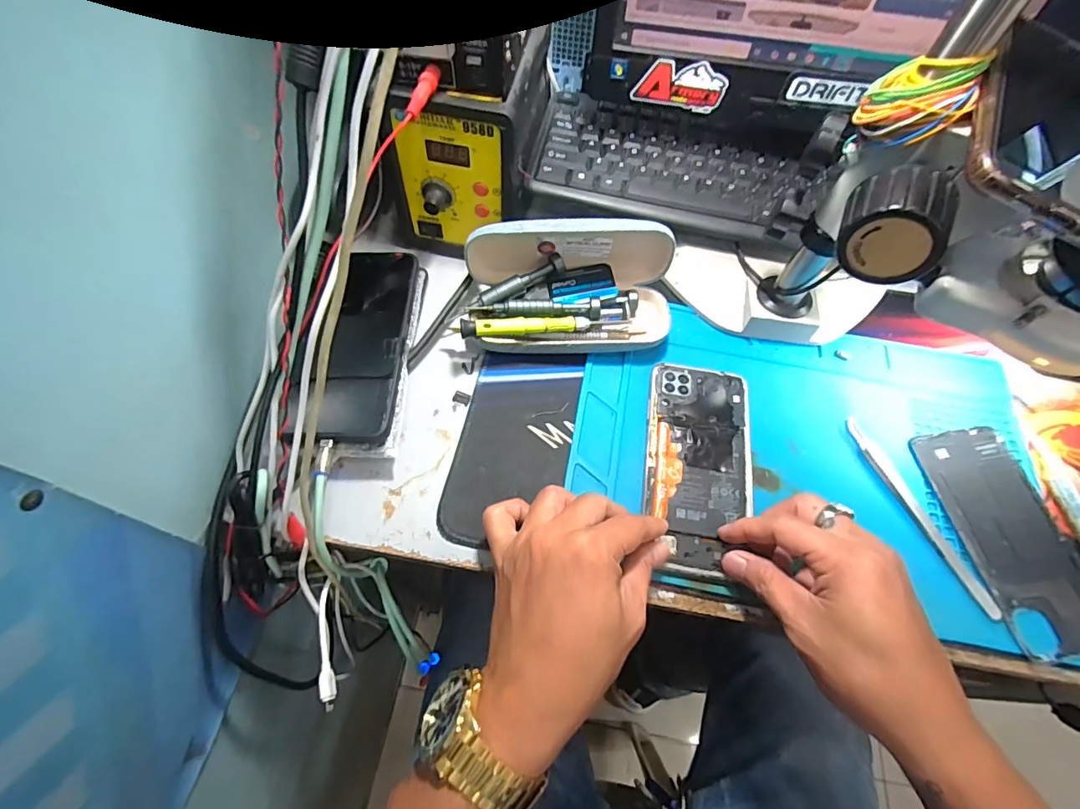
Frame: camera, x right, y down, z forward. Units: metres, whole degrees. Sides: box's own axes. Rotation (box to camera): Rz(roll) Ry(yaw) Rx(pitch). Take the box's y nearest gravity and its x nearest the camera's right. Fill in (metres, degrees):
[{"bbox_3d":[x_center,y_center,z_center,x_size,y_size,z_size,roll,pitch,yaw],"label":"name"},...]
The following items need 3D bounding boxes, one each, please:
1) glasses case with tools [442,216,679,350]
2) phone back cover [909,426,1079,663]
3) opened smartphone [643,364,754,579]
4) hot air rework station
[{"bbox_3d":[0.023,-0.091,0.382,0.159,0.079,0.081,-2,62,-4],"label":"glasses case with tools"},{"bbox_3d":[0.330,0.089,0.342,0.074,0.004,0.153,-6,62,-6],"label":"phone back cover"},{"bbox_3d":[0.113,0.041,0.350,0.074,0.006,0.154,10,62,3],"label":"opened smartphone"},{"bbox_3d":[-0.061,-0.221,0.413,0.108,0.135,0.154,13,62,4],"label":"hot air rework station"}]

